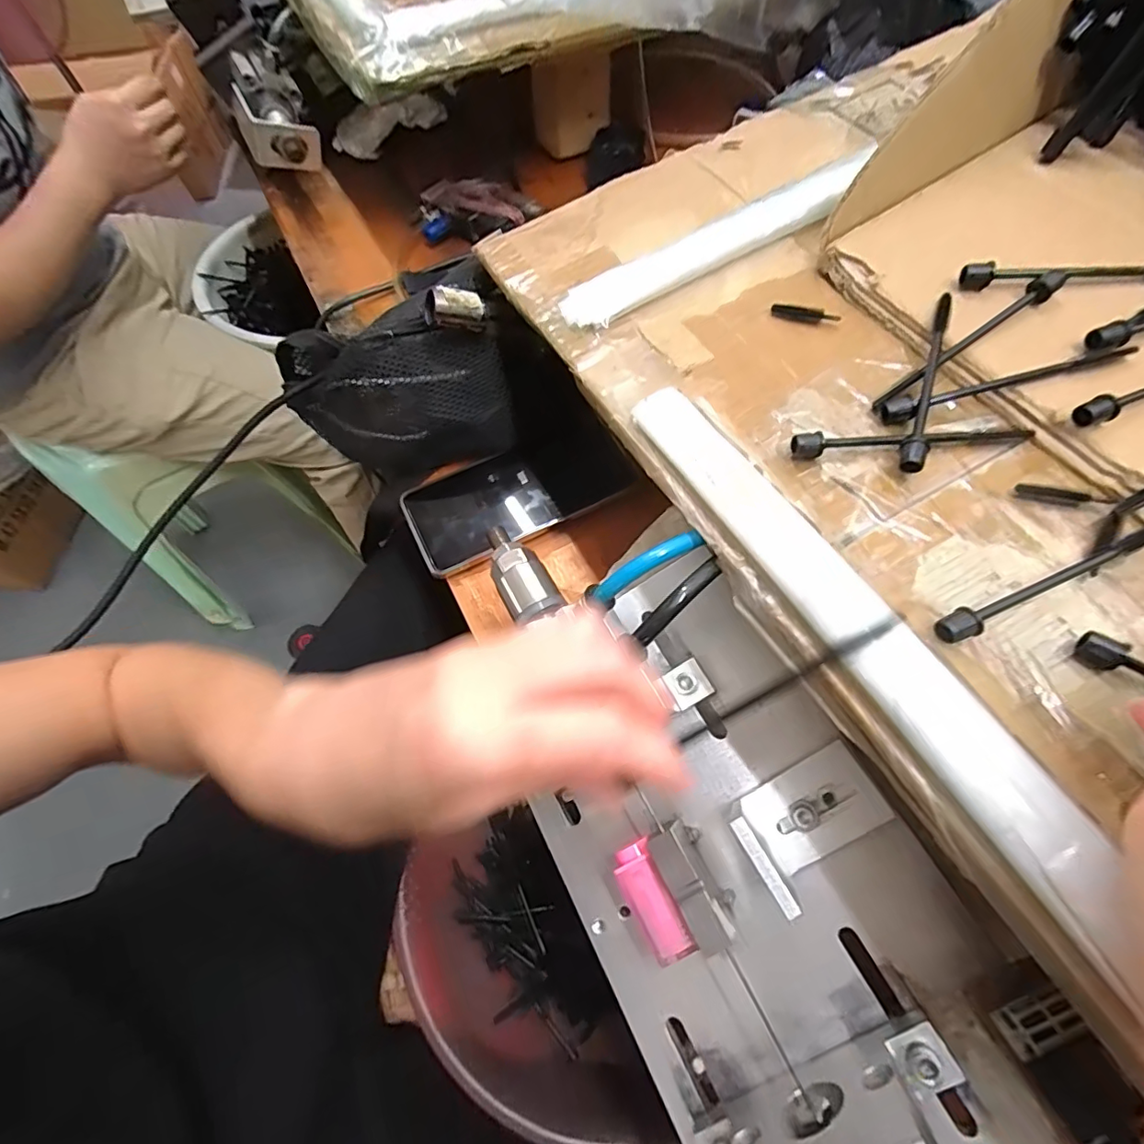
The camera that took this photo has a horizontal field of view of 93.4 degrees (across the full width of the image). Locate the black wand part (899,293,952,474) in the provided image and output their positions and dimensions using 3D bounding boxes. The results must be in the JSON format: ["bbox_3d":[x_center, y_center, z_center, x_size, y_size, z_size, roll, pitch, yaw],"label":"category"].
[{"bbox_3d":[0.160,-0.086,0.243,0.010,0.013,0.101,20,66,10],"label":"black wand part"}]

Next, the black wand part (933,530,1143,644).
[{"bbox_3d":[0.179,0.004,0.200,0.100,0.016,0.010,-20,65,-9],"label":"black wand part"}]

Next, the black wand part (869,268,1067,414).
[{"bbox_3d":[0.181,-0.105,0.246,0.102,0.007,0.008,-35,68,1],"label":"black wand part"}]

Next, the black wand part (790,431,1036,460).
[{"bbox_3d":[0.148,-0.056,0.233,0.100,0.016,0.010,0,64,1],"label":"black wand part"}]

